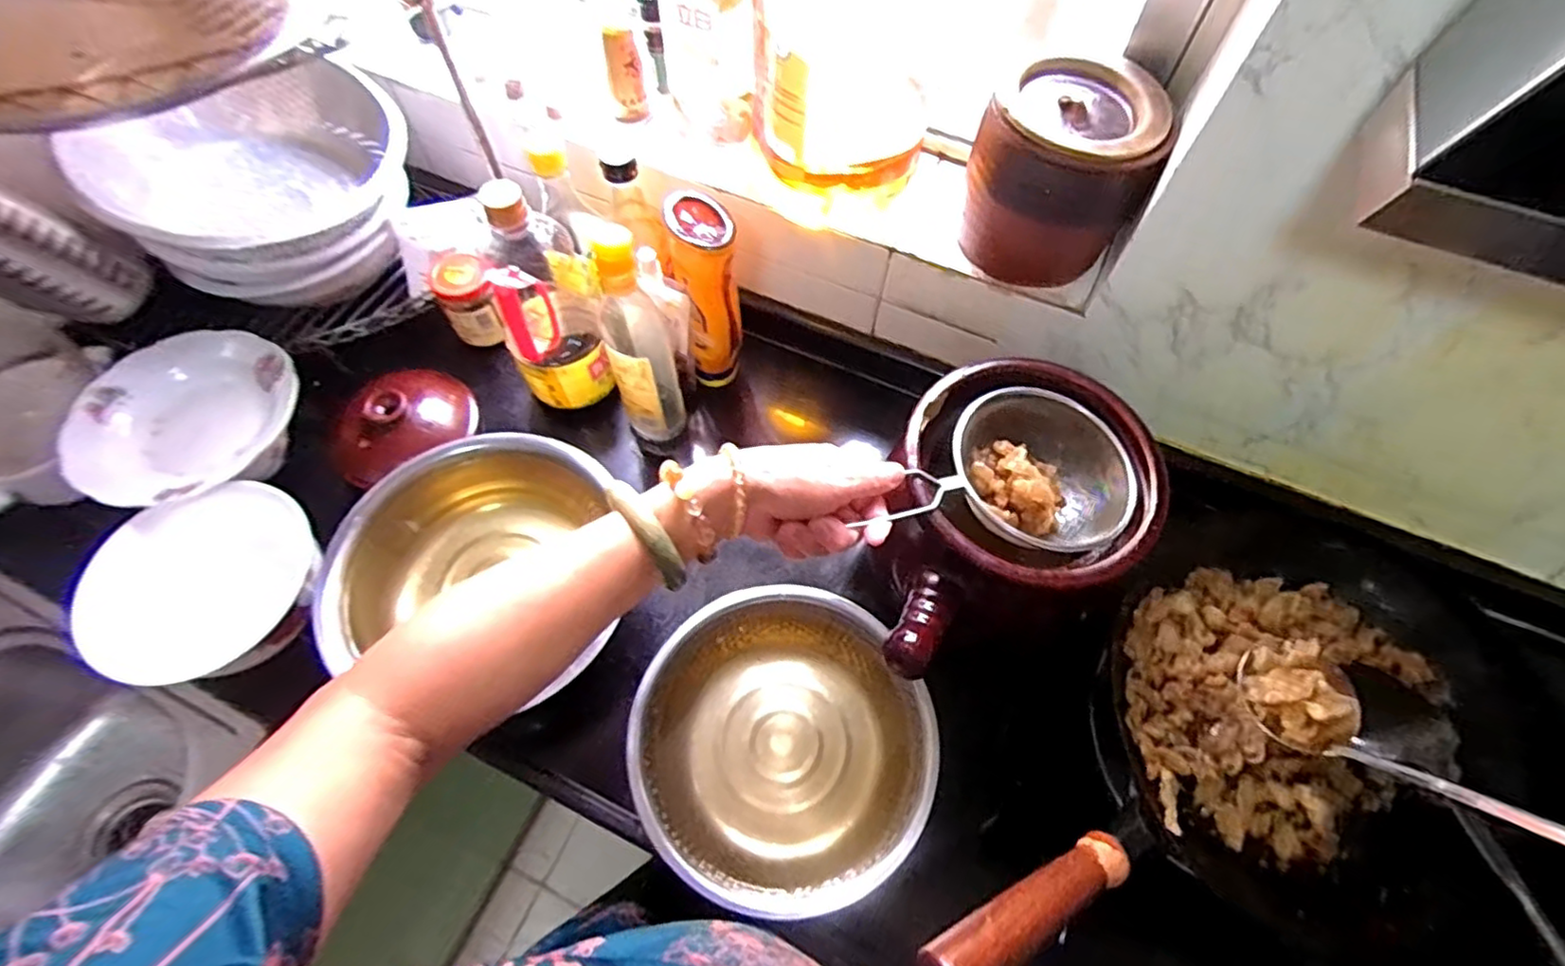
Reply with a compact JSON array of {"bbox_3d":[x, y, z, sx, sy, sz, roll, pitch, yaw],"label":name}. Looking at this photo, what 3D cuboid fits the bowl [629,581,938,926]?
[{"bbox_3d":[-0.002,0.215,0.556,0.220,0.072,0.230,1,63,-2],"label":"bowl"}]

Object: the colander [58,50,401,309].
[{"bbox_3d":[-0.506,-0.300,0.662,0.222,0.167,0.244,1,63,-2],"label":"colander"}]

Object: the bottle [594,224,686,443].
[{"bbox_3d":[-0.133,-0.133,0.636,0.064,0.265,0.075,-13,64,-9],"label":"bottle"}]

